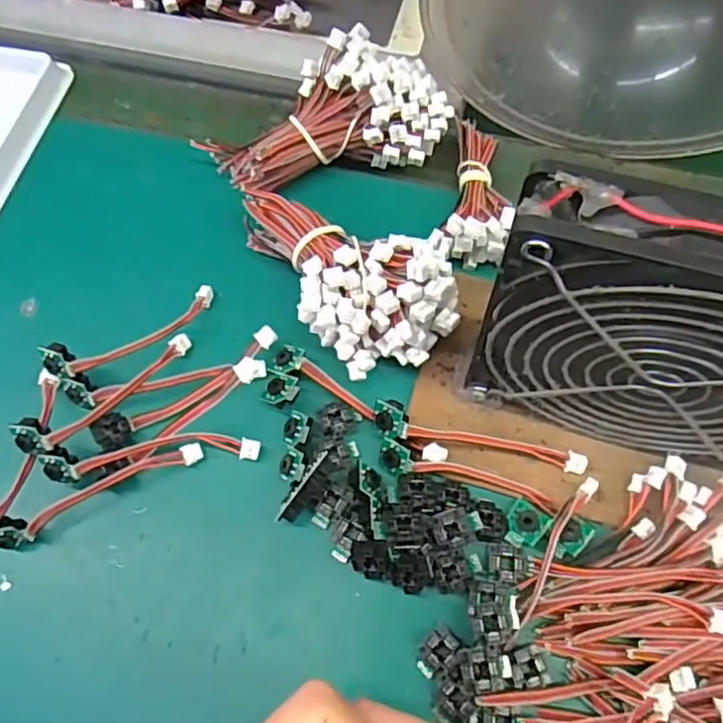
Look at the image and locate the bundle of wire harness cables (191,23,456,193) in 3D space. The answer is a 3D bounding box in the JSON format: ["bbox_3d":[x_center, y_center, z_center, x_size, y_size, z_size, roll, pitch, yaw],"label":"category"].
[{"bbox_3d":[-0.021,-0.119,0.313,0.122,0.047,0.047,-15,66,12],"label":"bundle of wire harness cables"}]

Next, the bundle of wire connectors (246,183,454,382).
[{"bbox_3d":[-0.005,-0.045,0.280,0.064,0.040,0.109,-32,69,-10],"label":"bundle of wire connectors"}]

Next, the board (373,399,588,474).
[{"bbox_3d":[0.049,0.032,0.256,0.087,0.019,0.014,10,68,7],"label":"board"}]

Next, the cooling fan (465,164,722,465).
[{"bbox_3d":[0.103,-0.003,0.211,0.120,0.126,0.029,16,69,9],"label":"cooling fan"}]

